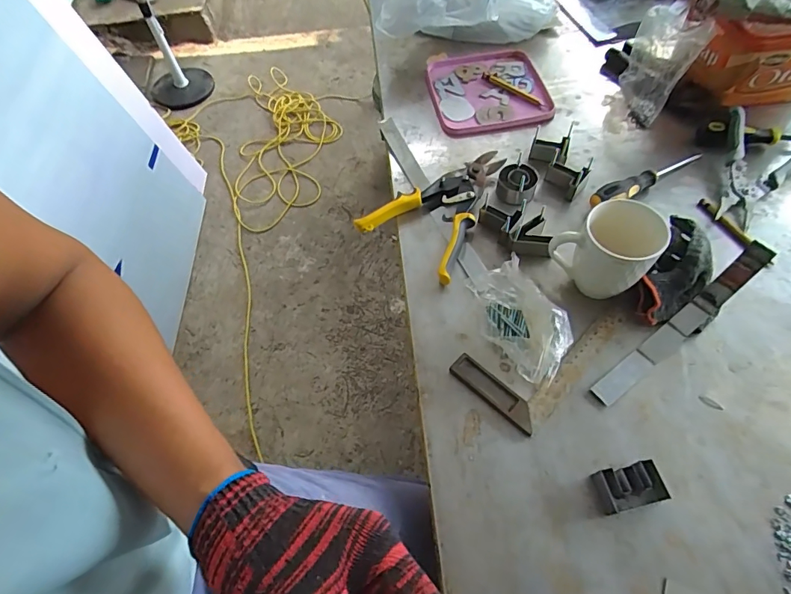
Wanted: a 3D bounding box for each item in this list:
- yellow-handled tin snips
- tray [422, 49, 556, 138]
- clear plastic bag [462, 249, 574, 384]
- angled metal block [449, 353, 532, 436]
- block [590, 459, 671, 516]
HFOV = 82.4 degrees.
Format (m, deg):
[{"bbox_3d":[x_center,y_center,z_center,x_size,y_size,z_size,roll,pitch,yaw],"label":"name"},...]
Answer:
[{"bbox_3d":[0.071,-0.135,0.637,0.148,0.028,0.216,33,66,21],"label":"yellow-handled tin snips"},{"bbox_3d":[0.155,-0.354,0.768,0.187,0.023,0.201,-10,58,-1],"label":"tray"},{"bbox_3d":[0.144,0.021,0.514,0.093,0.066,0.141,-29,62,-14],"label":"clear plastic bag"},{"bbox_3d":[0.109,0.105,0.501,0.106,0.010,0.030,39,68,23],"label":"angled metal block"},{"bbox_3d":[0.225,0.183,0.434,0.055,0.025,0.037,-11,59,-3],"label":"block"}]

